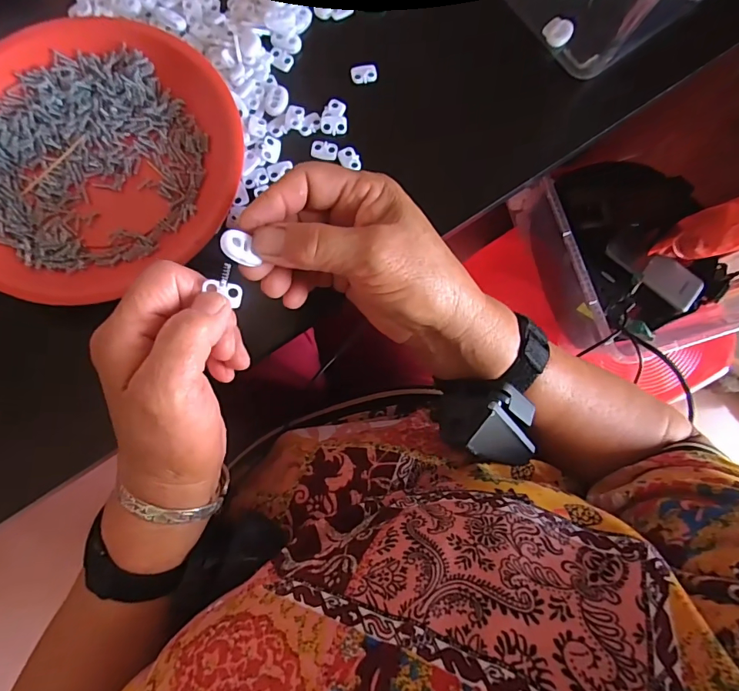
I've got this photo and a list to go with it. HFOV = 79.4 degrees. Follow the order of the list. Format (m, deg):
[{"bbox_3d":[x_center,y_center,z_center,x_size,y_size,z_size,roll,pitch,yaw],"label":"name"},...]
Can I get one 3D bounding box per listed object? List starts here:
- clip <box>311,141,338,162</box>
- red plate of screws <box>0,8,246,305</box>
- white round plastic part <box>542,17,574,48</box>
[{"bbox_3d":[-0.032,-0.139,0.317,0.018,0.004,0.015,2,80,-3],"label":"clip"},{"bbox_3d":[-0.185,-0.132,0.296,0.188,0.027,0.189,0,81,-3],"label":"red plate of screws"},{"bbox_3d":[0.143,-0.237,0.337,0.021,0.006,0.019,40,81,4],"label":"white round plastic part"}]

